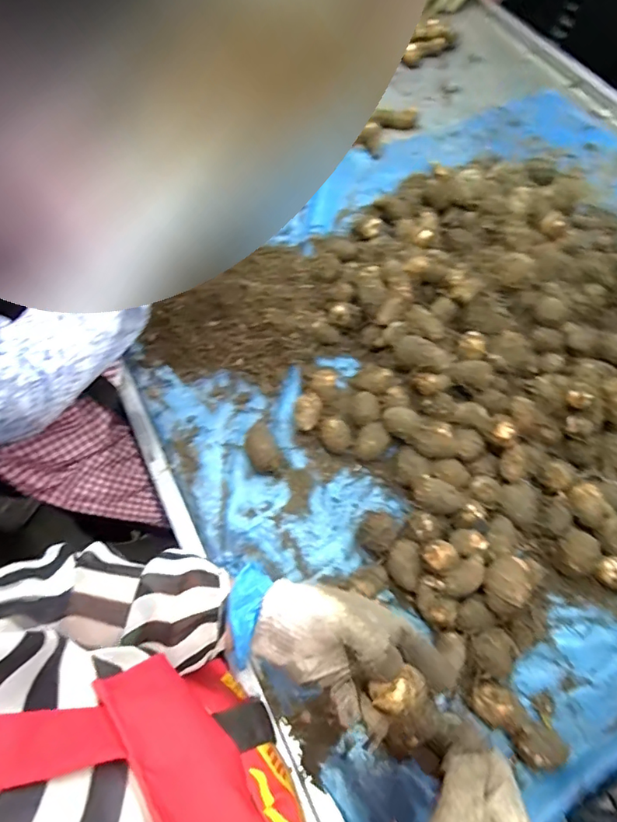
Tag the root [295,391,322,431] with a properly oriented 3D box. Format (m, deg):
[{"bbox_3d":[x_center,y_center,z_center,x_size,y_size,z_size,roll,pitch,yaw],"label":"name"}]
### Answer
[{"bbox_3d":[-0.001,0.003,0.633,0.032,0.026,0.049,12,62,3],"label":"root"}]

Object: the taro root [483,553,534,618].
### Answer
[{"bbox_3d":[0.204,0.181,0.513,0.043,0.043,0.055,41,67,17],"label":"taro root"}]

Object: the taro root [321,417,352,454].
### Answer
[{"bbox_3d":[0.034,0.032,0.617,0.040,0.030,0.035,16,63,5],"label":"taro root"}]

